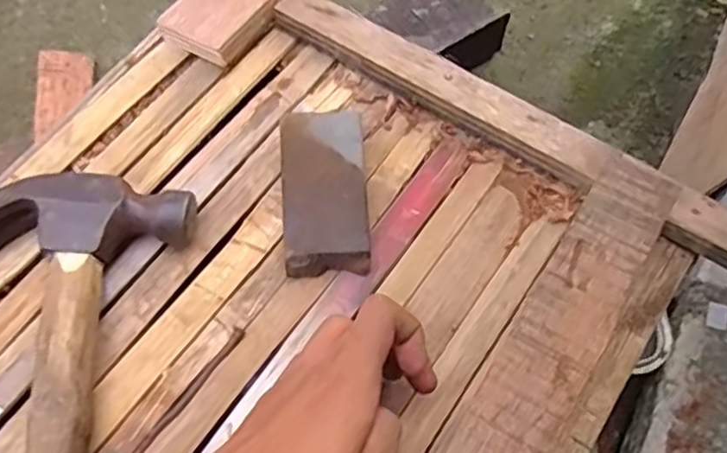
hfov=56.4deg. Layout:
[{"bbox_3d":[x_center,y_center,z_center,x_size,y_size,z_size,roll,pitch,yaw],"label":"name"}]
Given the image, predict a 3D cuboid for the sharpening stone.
[{"bbox_3d":[-0.023,-0.019,0.403,0.047,0.028,0.096,-4,64,-1],"label":"sharpening stone"}]

